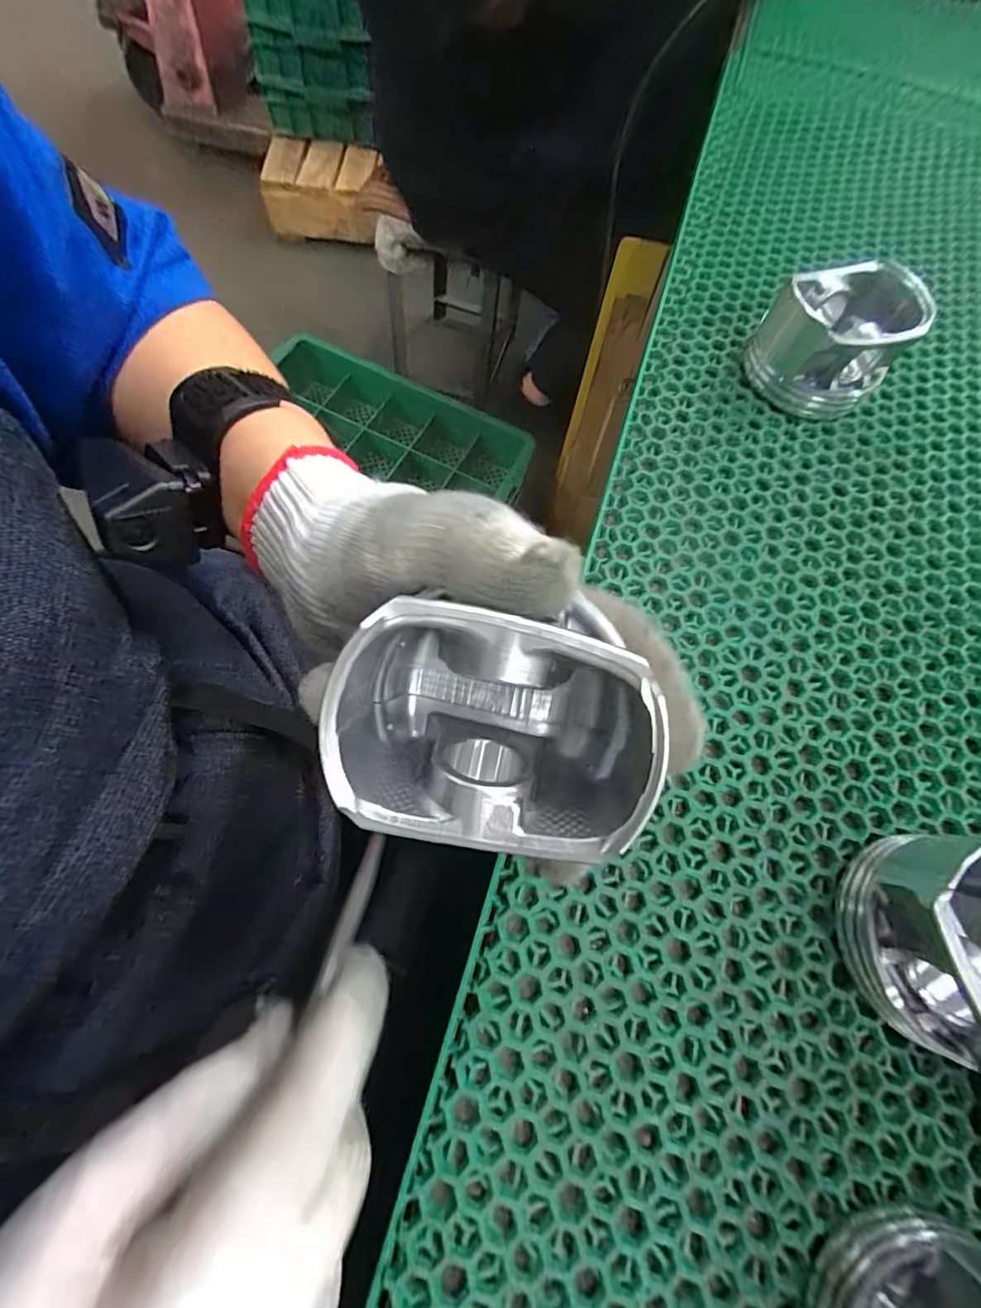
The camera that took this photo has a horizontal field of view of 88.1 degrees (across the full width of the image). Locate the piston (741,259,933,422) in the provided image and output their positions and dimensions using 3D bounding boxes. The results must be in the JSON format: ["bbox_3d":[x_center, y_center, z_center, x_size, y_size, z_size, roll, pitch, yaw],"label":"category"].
[{"bbox_3d":[0.194,-0.180,0.288,0.079,0.046,0.069,-42,76,-16],"label":"piston"}]

